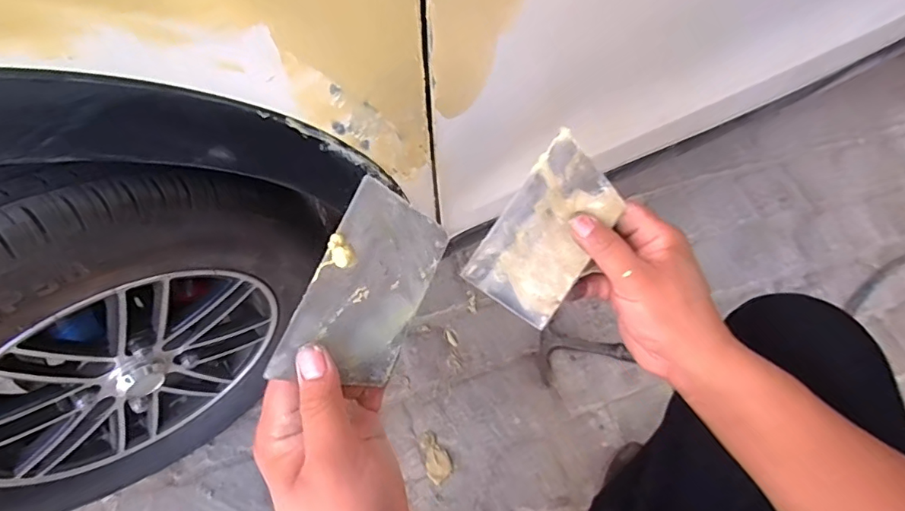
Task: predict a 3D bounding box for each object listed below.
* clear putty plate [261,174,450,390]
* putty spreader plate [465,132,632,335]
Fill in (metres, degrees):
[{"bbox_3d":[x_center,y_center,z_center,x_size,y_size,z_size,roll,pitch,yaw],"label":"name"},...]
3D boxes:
[{"bbox_3d":[-0.050,0.022,0.313,0.074,0.006,0.123,32,75,-32],"label":"clear putty plate"},{"bbox_3d":[0.074,-0.019,0.383,0.075,0.004,0.131,34,92,6],"label":"putty spreader plate"}]

